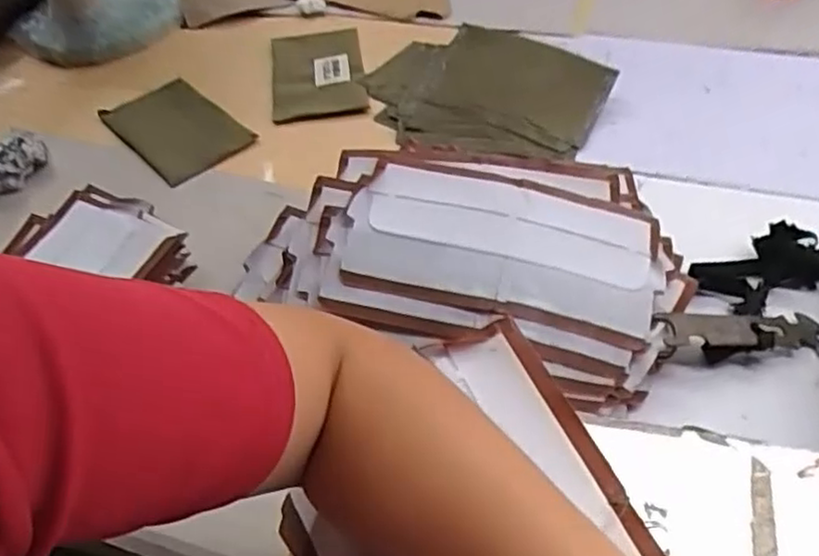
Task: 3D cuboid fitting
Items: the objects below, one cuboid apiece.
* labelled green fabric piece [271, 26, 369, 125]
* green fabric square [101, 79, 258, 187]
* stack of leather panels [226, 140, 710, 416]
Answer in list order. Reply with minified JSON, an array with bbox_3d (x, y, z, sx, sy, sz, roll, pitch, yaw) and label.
[{"bbox_3d":[-0.111,-0.247,0.844,0.108,0.013,0.184,-9,48,-1],"label":"labelled green fabric piece"},{"bbox_3d":[-0.259,-0.169,0.777,0.108,0.007,0.167,-36,54,-24],"label":"green fabric square"},{"bbox_3d":[0.048,-0.025,0.572,0.332,0.084,0.208,14,51,18],"label":"stack of leather panels"}]

